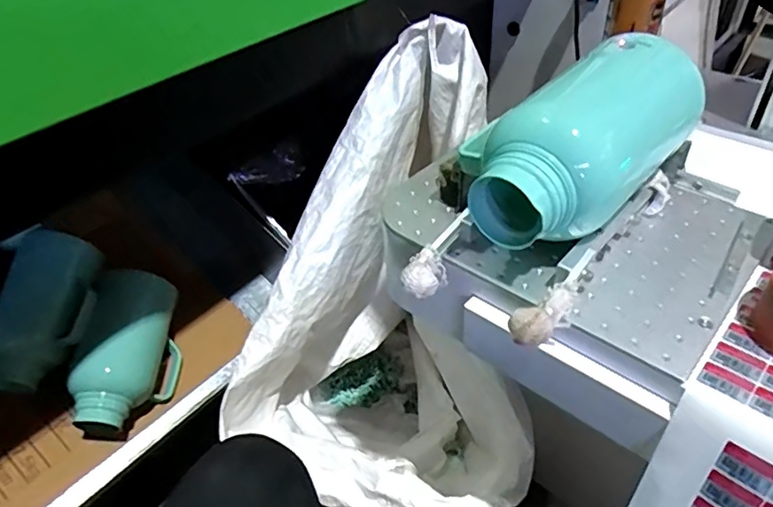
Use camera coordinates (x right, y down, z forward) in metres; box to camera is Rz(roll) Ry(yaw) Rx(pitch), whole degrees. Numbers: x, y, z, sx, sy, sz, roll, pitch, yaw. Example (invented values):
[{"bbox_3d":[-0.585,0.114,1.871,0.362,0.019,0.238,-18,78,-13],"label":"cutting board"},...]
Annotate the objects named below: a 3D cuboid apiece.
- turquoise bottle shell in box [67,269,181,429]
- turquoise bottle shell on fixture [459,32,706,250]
[{"bbox_3d":[-0.416,0.158,0.904,0.163,0.118,0.247,12,70,-30],"label":"turquoise bottle shell in box"},{"bbox_3d":[0.181,-0.106,0.510,0.249,0.115,0.111,-32,47,-29],"label":"turquoise bottle shell on fixture"}]

